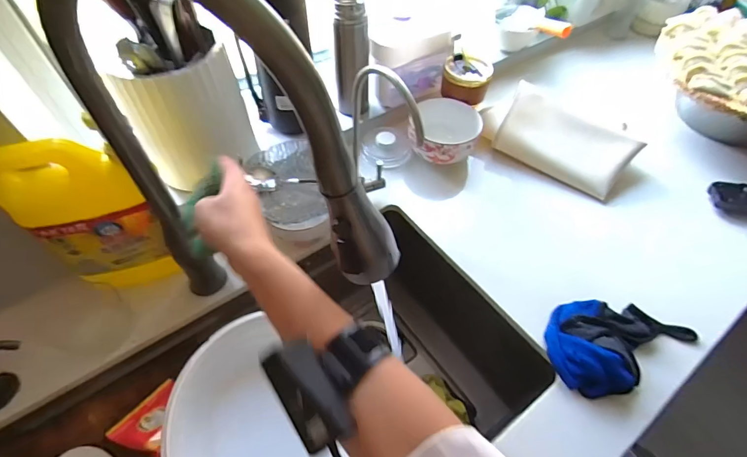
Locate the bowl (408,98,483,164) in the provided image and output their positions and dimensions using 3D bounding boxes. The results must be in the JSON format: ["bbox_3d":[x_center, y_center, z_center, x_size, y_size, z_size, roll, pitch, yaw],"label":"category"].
[{"bbox_3d":[0.124,-0.171,0.673,0.114,0.054,0.117,1,53,-1],"label":"bowl"}]

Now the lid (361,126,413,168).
[{"bbox_3d":[0.025,-0.152,0.698,0.088,0.039,0.077,1,53,-1],"label":"lid"}]

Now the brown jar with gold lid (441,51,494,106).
[{"bbox_3d":[0.167,-0.269,0.703,0.085,0.049,0.074,13,54,8],"label":"brown jar with gold lid"}]

